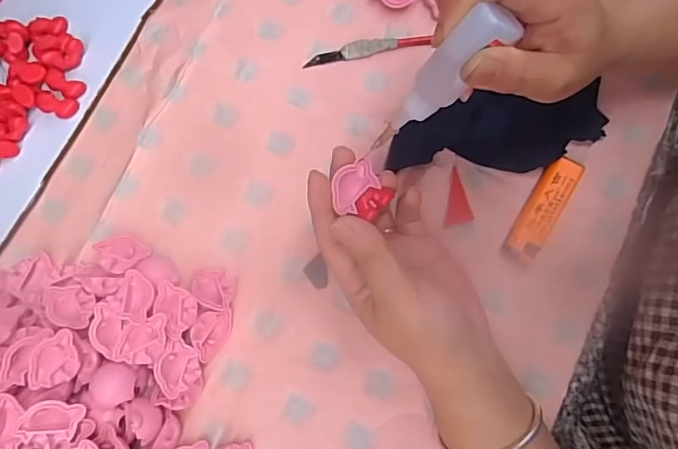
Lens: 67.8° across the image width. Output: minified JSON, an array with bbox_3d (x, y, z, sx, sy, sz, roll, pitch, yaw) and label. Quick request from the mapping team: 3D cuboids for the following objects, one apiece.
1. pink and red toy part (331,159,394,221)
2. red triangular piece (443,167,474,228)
[{"bbox_3d":[0.011,-0.019,0.284,0.031,0.006,0.033,0,77,2],"label":"pink and red toy part"},{"bbox_3d":[0.080,-0.019,0.352,0.020,0.004,0.038,-14,77,-2],"label":"red triangular piece"}]

